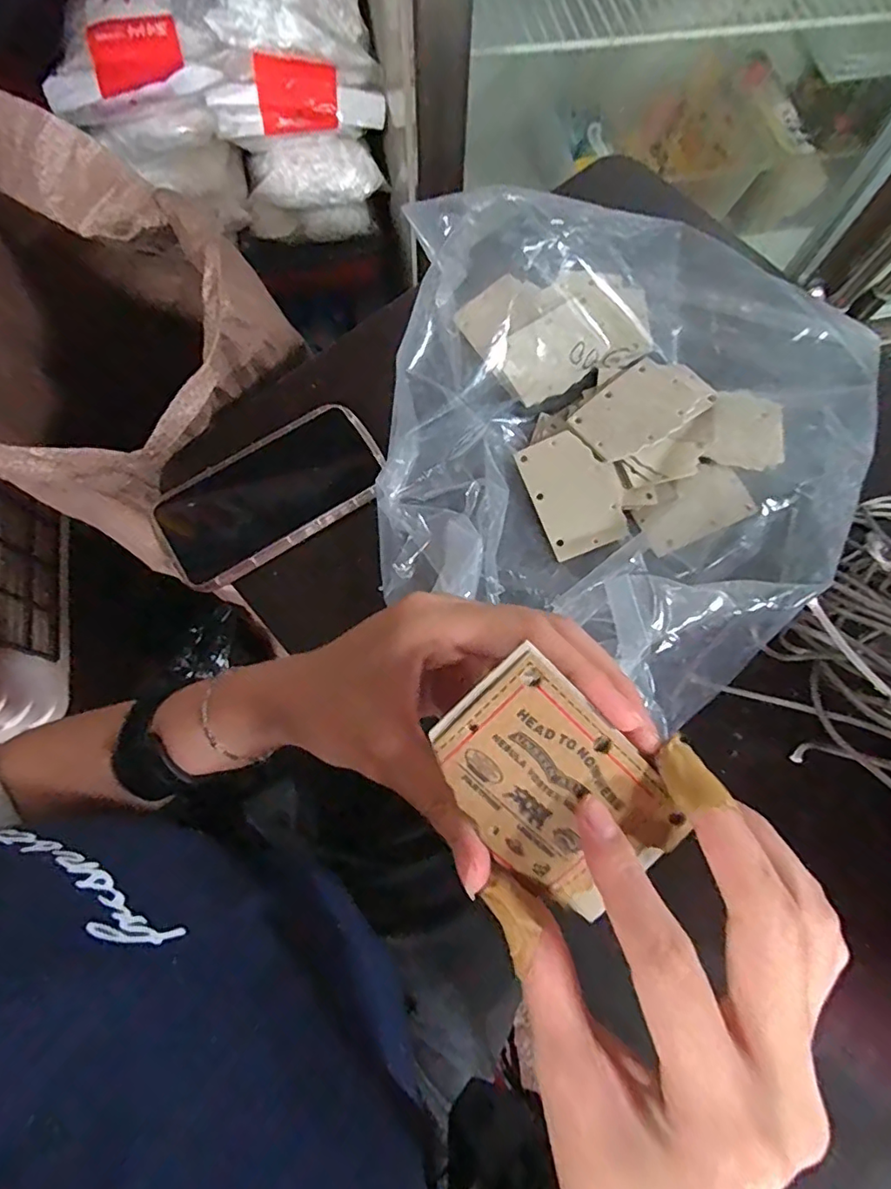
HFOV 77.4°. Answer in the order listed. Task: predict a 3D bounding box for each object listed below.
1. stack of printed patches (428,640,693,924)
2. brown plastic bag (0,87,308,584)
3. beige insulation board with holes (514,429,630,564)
[{"bbox_3d":[0.033,0.061,0.170,0.079,0.004,0.053,43,97,-9],"label":"stack of printed patches"},{"bbox_3d":[-0.333,-0.229,0.556,0.428,0.306,0.269,44,79,11],"label":"brown plastic bag"},{"bbox_3d":[0.090,-0.072,0.387,0.059,0.004,0.084,-22,80,7],"label":"beige insulation board with holes"}]

